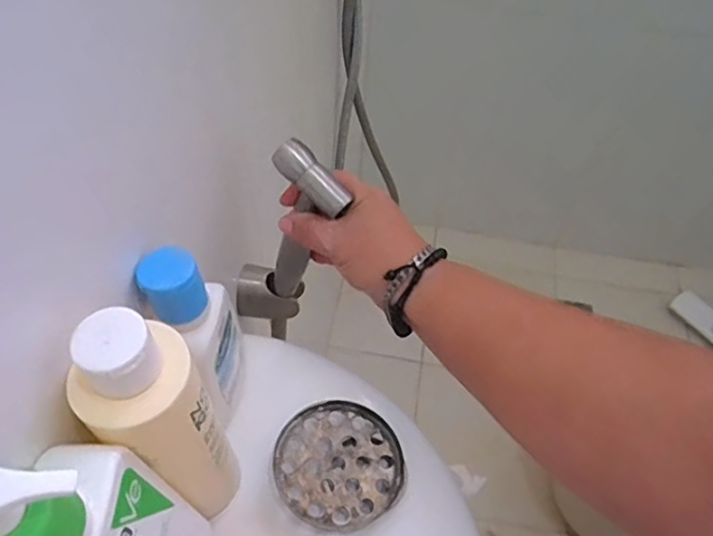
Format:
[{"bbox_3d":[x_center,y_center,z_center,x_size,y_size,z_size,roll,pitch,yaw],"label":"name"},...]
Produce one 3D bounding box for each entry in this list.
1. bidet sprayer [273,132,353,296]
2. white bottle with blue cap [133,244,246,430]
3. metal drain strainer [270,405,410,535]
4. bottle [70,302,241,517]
[{"bbox_3d":[-0.043,-0.028,0.415,0.052,0.133,0.029,26,55,0],"label":"bidet sprayer"},{"bbox_3d":[-0.085,0.037,0.314,0.036,0.117,0.061,4,53,0],"label":"white bottle with blue cap"},{"bbox_3d":[-0.010,0.112,0.331,0.069,0.016,0.069,2,53,-2],"label":"metal drain strainer"},{"bbox_3d":[-0.083,0.072,0.260,0.040,0.142,0.044,2,53,-2],"label":"bottle"}]

